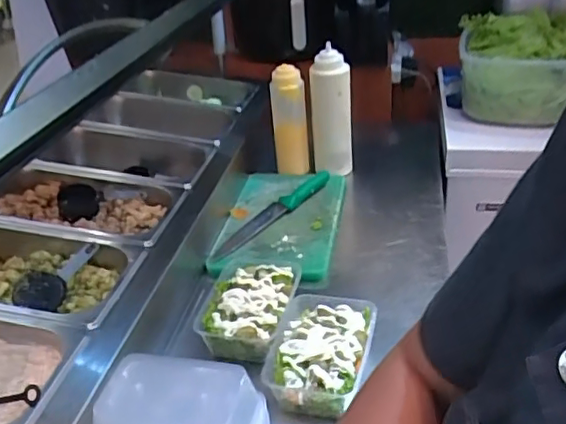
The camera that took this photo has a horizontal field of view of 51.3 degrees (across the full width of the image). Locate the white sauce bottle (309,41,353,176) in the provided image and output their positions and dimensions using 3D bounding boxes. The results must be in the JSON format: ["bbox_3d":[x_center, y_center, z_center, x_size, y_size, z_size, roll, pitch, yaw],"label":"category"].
[{"bbox_3d":[0.100,-0.198,1.209,0.084,0.251,0.075,-2,30,3],"label":"white sauce bottle"}]

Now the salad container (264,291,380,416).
[{"bbox_3d":[0.046,0.176,0.745,0.122,0.053,0.170,7,32,18],"label":"salad container"}]

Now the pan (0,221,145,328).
[{"bbox_3d":[-0.370,0.086,0.798,0.333,0.074,0.182,1,31,9],"label":"pan"}]

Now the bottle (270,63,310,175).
[{"bbox_3d":[0.014,-0.177,1.216,0.071,0.229,0.083,-2,30,3],"label":"bottle"}]

